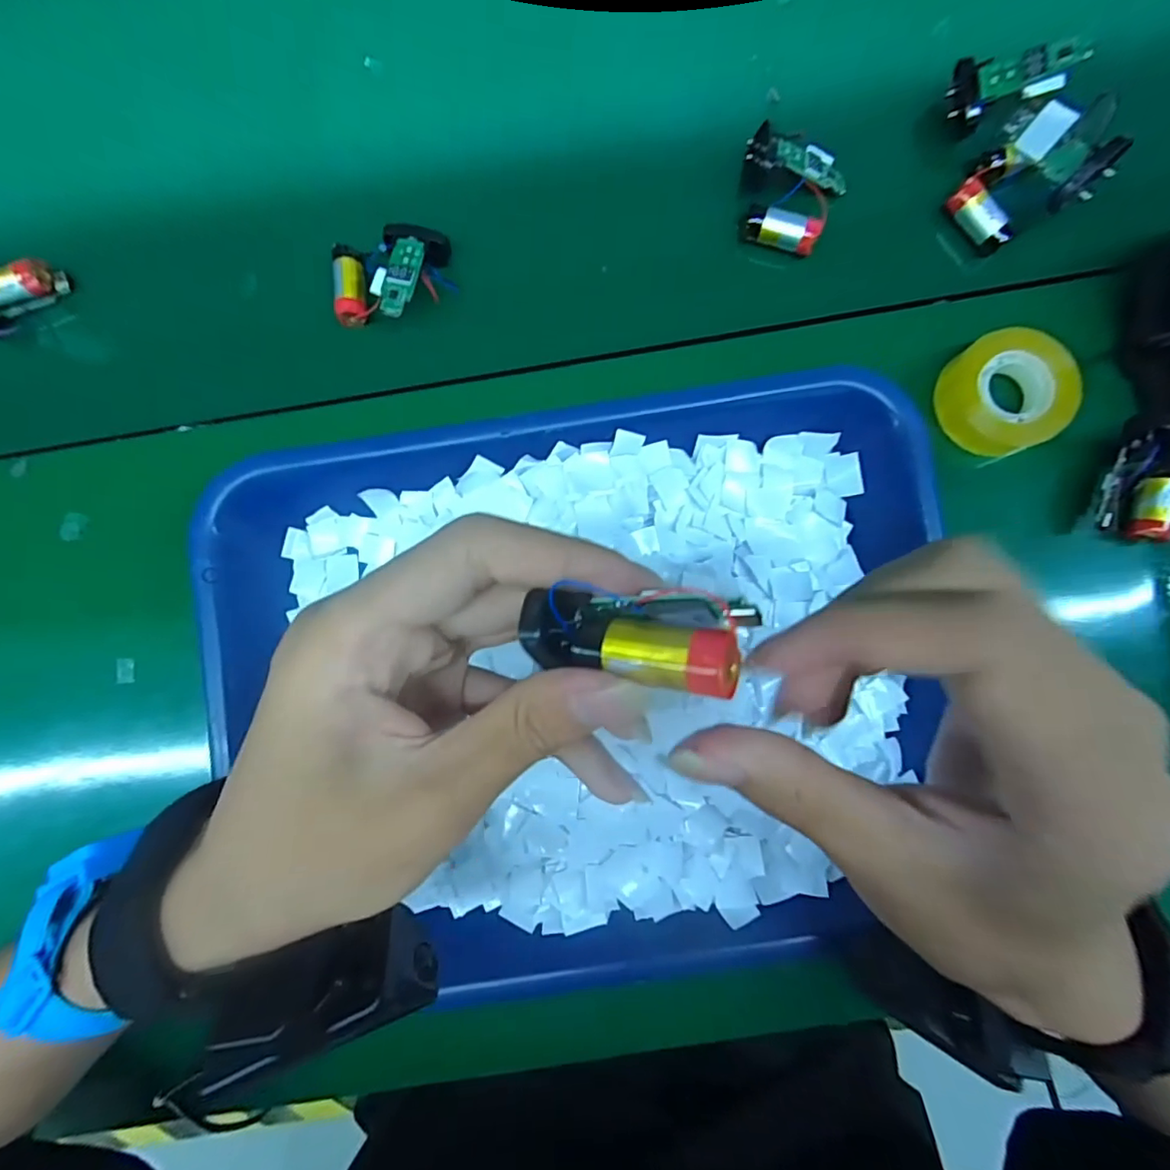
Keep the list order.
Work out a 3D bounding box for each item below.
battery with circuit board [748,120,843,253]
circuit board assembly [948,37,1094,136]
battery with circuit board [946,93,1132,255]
[{"bbox_3d":[0.106,-0.204,0.283,0.052,0.025,0.059,18,89,1],"label":"battery with circuit board"},{"bbox_3d":[0.210,-0.248,0.270,0.053,0.017,0.026,6,89,32],"label":"circuit board assembly"},{"bbox_3d":[0.216,-0.199,0.270,0.051,0.053,0.050,-44,89,0],"label":"battery with circuit board"}]

